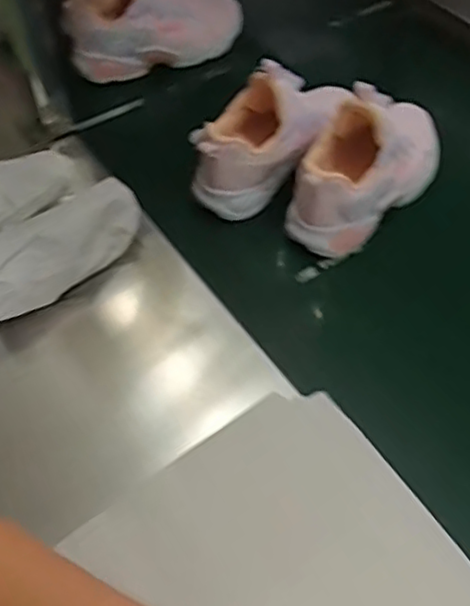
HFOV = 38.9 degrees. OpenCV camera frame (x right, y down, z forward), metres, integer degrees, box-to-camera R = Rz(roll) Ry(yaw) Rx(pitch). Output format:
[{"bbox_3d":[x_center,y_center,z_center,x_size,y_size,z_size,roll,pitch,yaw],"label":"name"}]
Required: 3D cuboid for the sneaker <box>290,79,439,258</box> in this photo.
[{"bbox_3d":[0.134,-0.145,0.633,0.202,0.111,0.078,-39,62,-25],"label":"sneaker"}]

